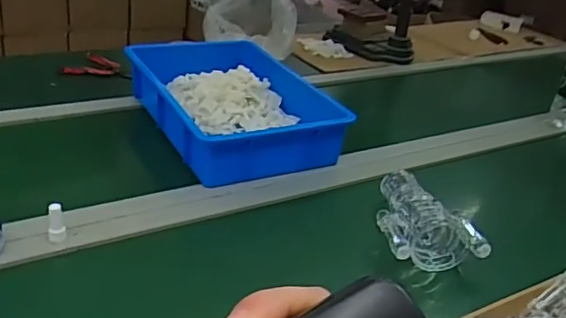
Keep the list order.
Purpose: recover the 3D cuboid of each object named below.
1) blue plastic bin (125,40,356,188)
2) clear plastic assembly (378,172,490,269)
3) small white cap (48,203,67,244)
[{"bbox_3d":[-0.089,-0.102,1.044,0.282,0.095,0.390,-9,33,-29],"label":"blue plastic bin"},{"bbox_3d":[0.194,0.078,0.825,0.126,0.052,0.197,3,29,-9],"label":"clear plastic assembly"},{"bbox_3d":[-0.281,0.081,0.713,0.020,0.052,0.016,-6,31,-24],"label":"small white cap"}]

